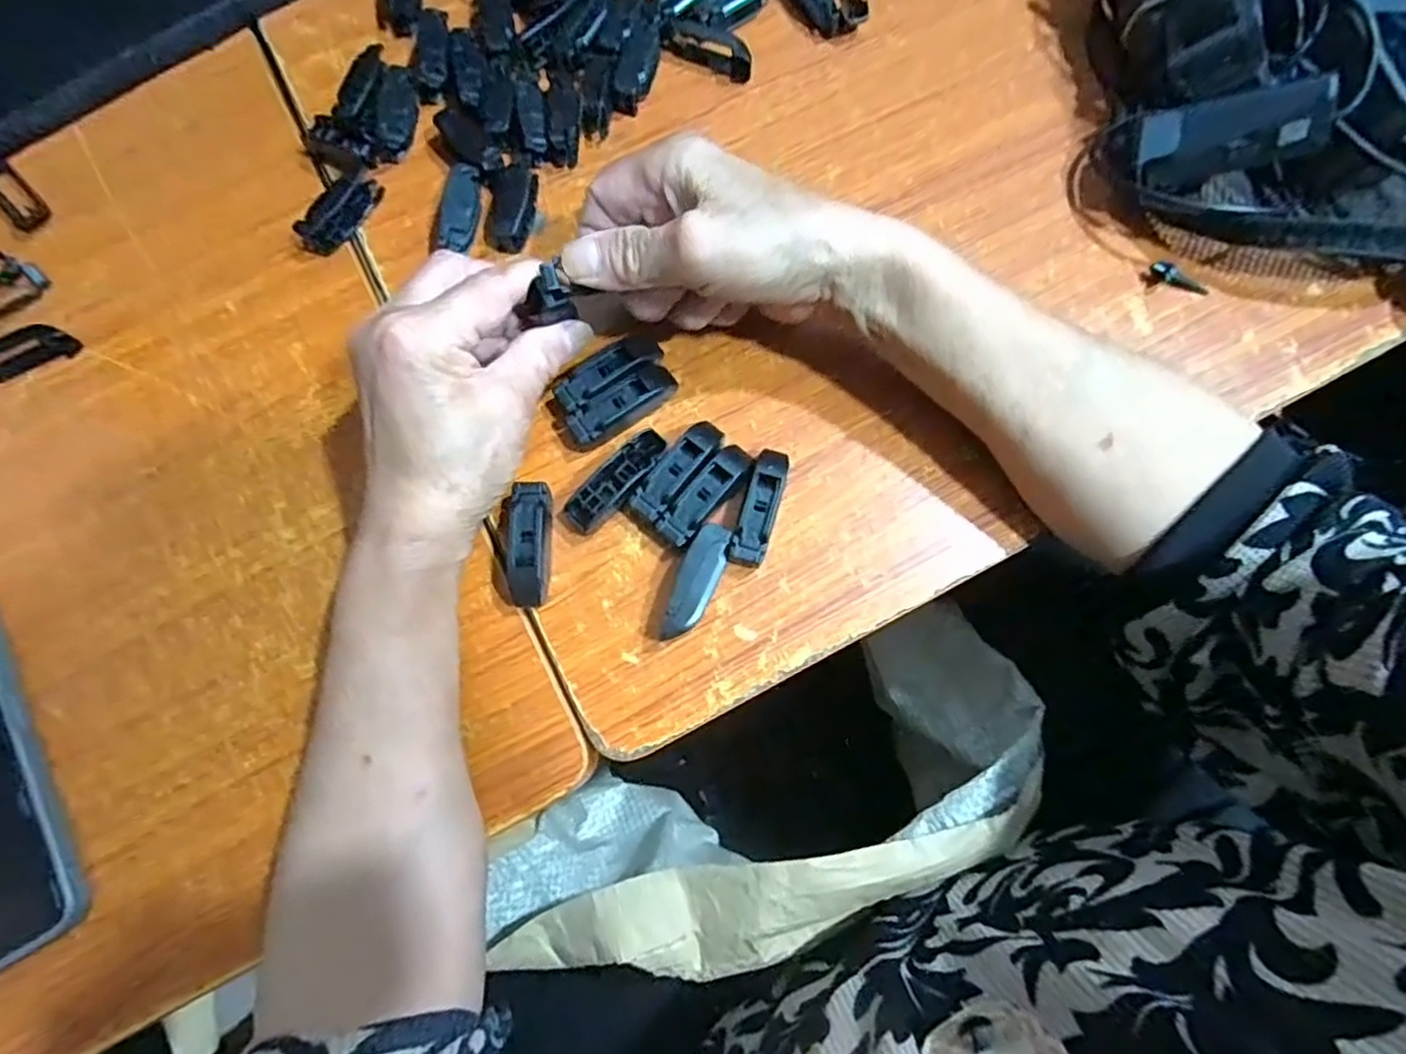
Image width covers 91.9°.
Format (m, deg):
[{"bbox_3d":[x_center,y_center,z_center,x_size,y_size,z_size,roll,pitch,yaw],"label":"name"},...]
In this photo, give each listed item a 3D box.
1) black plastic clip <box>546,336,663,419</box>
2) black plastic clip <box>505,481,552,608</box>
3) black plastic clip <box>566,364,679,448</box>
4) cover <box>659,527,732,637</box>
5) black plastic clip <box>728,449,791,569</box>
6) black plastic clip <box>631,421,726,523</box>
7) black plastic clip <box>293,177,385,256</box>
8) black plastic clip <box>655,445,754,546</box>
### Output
[{"bbox_3d":[-0.048,-0.073,0.329,0.059,0.015,0.019,-35,78,-6],"label":"black plastic clip"},{"bbox_3d":[-0.079,0.008,0.308,0.015,0.018,0.056,-1,76,1],"label":"black plastic clip"},{"bbox_3d":[-0.037,-0.057,0.325,0.055,0.015,0.020,-35,78,-7],"label":"black plastic clip"},{"bbox_3d":[-0.003,0.025,0.303,0.018,0.016,0.053,22,78,7],"label":"cover"},{"bbox_3d":[0.027,-0.009,0.312,0.017,0.017,0.059,15,77,5],"label":"black plastic clip"},{"bbox_3d":[-0.011,-0.027,0.317,0.018,0.016,0.055,38,80,10],"label":"black plastic clip"},{"bbox_3d":[-0.190,-0.164,0.356,0.018,0.015,0.049,35,80,9],"label":"black plastic clip"},{"bbox_3d":[0.003,-0.014,0.314,0.018,0.015,0.055,38,80,10],"label":"black plastic clip"}]

